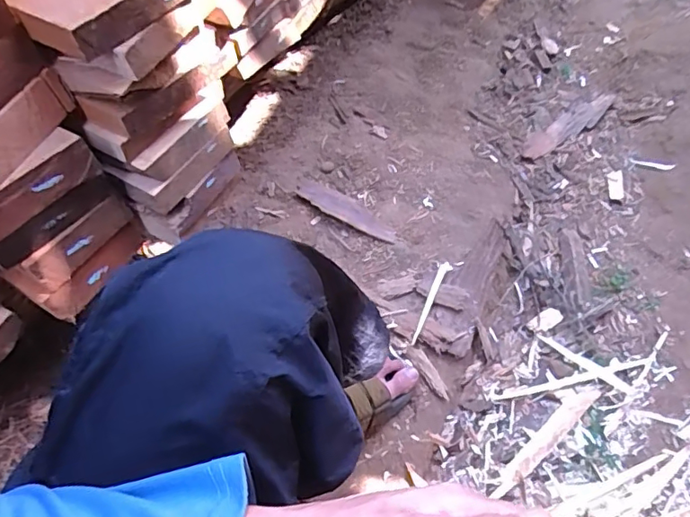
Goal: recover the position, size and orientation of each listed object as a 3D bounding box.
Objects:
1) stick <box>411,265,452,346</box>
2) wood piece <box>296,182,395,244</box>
[{"bbox_3d":[0.130,0.068,0.817,0.015,0.011,0.144,21,65,15],"label":"stick"},{"bbox_3d":[0.005,-0.084,0.926,0.188,0.009,0.054,29,50,12],"label":"wood piece"}]

